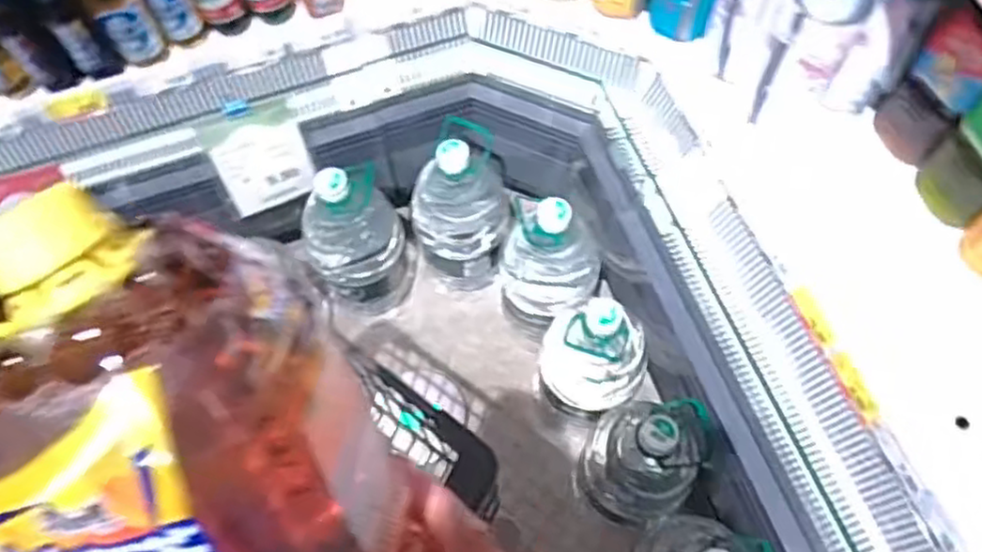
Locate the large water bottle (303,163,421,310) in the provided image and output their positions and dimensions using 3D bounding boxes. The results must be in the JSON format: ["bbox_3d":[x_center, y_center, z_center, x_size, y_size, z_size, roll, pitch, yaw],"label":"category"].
[{"bbox_3d":[-0.233,-0.062,1.307,0.181,0.322,0.138,-29,67,-12],"label":"large water bottle"}]

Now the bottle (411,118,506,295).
[{"bbox_3d":[-0.058,-0.120,1.335,0.162,0.368,0.179,-13,65,-4],"label":"bottle"}]

